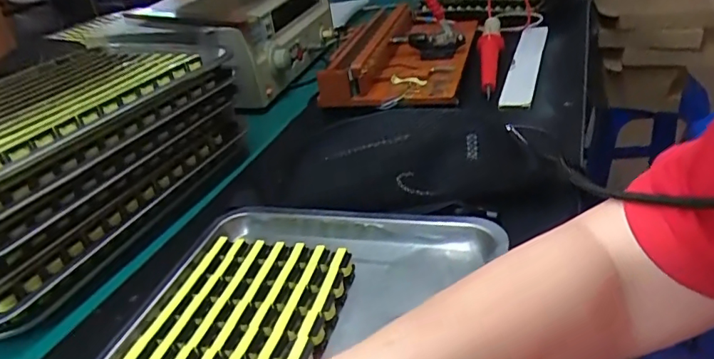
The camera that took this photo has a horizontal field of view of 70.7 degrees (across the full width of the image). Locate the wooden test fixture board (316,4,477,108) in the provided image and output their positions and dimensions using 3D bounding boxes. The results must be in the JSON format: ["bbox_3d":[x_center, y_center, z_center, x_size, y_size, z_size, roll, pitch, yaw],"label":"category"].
[{"bbox_3d":[0.080,-0.211,0.815,0.199,0.070,0.328,2,33,17],"label":"wooden test fixture board"}]

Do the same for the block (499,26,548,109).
[{"bbox_3d":[0.255,-0.175,0.764,0.043,0.015,0.284,9,38,20],"label":"block"}]

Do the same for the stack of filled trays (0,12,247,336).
[{"bbox_3d":[-0.324,-0.052,0.602,0.256,0.130,0.457,7,35,24],"label":"stack of filled trays"}]

